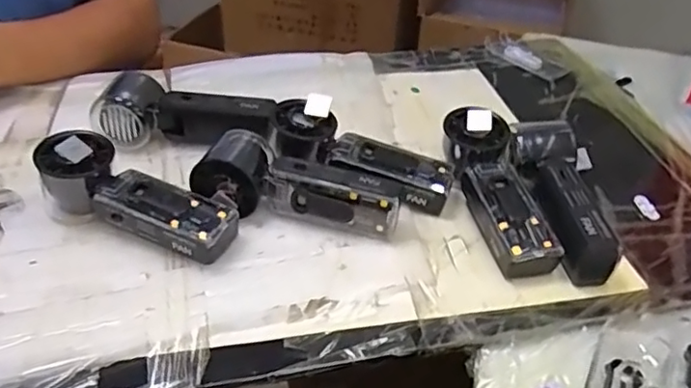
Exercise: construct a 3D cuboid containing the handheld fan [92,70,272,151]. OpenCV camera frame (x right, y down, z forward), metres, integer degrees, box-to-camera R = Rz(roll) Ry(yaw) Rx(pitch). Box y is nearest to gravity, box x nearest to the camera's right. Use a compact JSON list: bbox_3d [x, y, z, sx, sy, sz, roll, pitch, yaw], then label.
[{"bbox_3d":[-0.147,-0.068,0.553,0.160,0.050,0.055,11,40,8],"label":"handheld fan"}]

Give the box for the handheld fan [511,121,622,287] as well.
[{"bbox_3d":[0.173,0.000,0.492,0.055,0.044,0.159,2,41,-2],"label":"handheld fan"}]

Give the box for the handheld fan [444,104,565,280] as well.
[{"bbox_3d":[0.125,-0.005,0.493,0.048,0.039,0.155,-3,52,-14],"label":"handheld fan"}]

